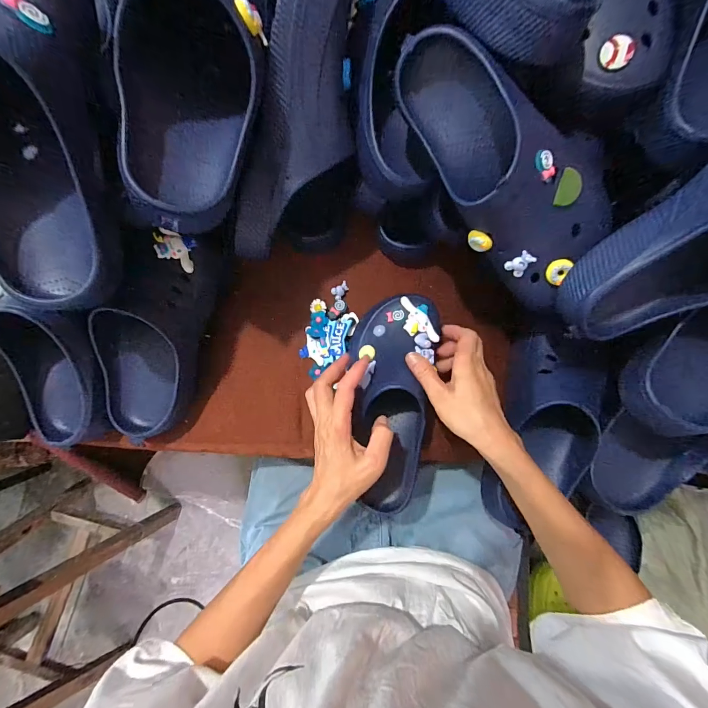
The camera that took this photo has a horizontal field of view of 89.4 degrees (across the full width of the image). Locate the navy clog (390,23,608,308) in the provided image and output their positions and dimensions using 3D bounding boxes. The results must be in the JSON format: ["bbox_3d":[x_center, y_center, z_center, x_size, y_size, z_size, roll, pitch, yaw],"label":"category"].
[{"bbox_3d":[0.135,-0.168,0.337,0.269,0.115,0.095,46,42,-3],"label":"navy clog"}]

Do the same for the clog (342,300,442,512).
[{"bbox_3d":[0.048,0.054,0.417,0.106,0.074,0.250,2,87,0],"label":"clog"}]

